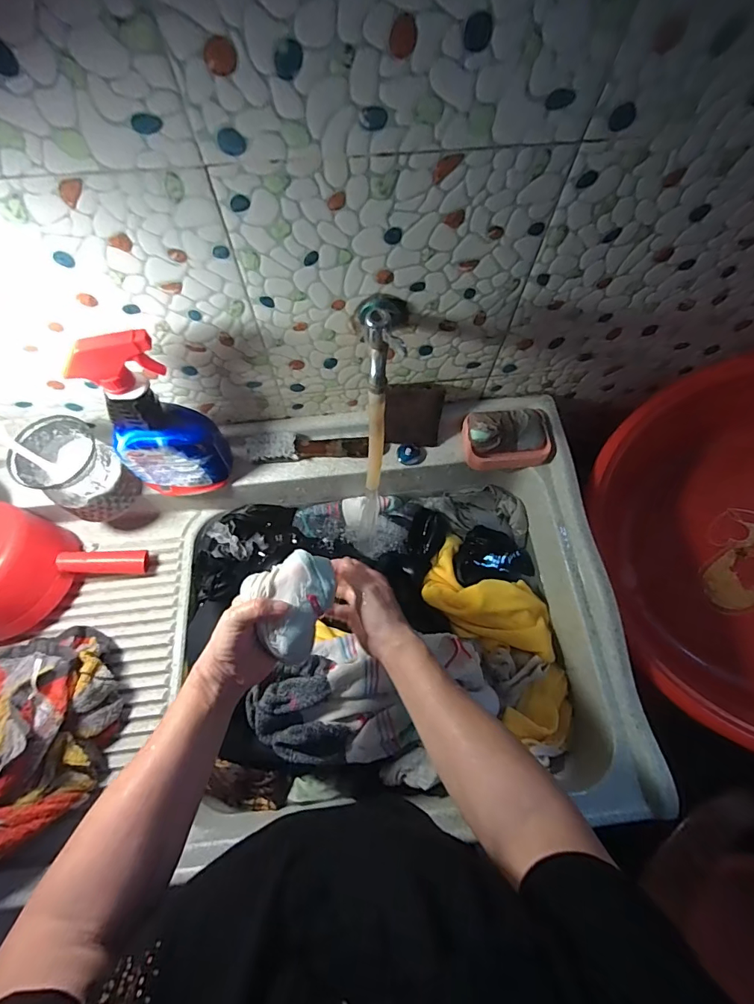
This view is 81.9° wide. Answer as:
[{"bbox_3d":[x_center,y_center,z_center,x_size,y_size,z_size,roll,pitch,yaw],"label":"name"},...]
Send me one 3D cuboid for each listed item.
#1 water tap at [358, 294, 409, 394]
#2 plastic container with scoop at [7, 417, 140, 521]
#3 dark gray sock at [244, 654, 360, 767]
[{"bbox_3d":[0.007,-0.178,0.461,0.053,0.067,0.099,1,68,0],"label":"water tap"},{"bbox_3d":[-0.405,-0.042,0.592,0.118,0.112,0.097,29,71,11],"label":"plastic container with scoop"},{"bbox_3d":[-0.101,0.276,0.558,0.116,0.040,0.127,-20,70,-8],"label":"dark gray sock"}]

